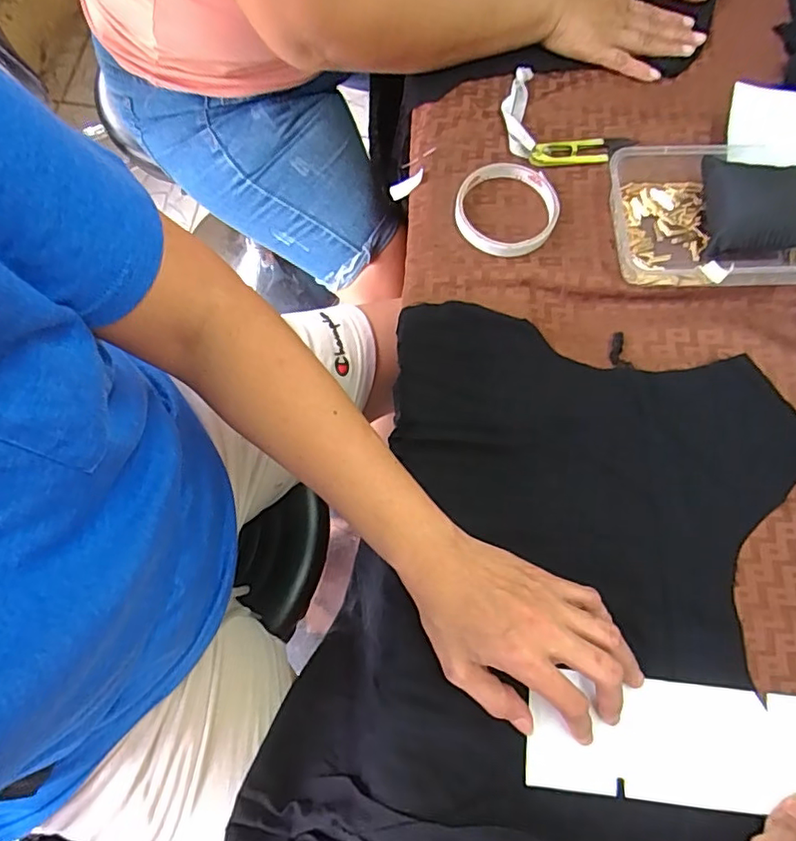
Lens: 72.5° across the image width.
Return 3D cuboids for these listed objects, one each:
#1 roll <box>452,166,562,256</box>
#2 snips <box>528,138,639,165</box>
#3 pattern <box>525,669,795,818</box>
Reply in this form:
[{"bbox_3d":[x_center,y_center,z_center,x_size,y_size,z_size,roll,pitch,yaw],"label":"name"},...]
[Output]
[{"bbox_3d":[0.090,-0.176,0.453,0.084,0.014,0.084,0,72,-1],"label":"roll"},{"bbox_3d":[0.161,-0.236,0.474,0.094,0.012,0.021,-13,72,-5],"label":"snips"},{"bbox_3d":[0.202,0.214,0.357,0.229,0.006,0.071,6,73,3],"label":"pattern"}]

